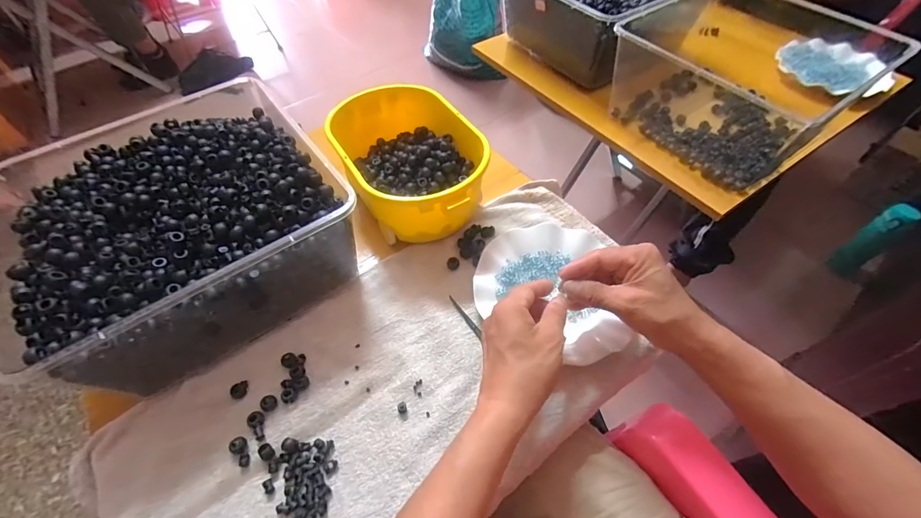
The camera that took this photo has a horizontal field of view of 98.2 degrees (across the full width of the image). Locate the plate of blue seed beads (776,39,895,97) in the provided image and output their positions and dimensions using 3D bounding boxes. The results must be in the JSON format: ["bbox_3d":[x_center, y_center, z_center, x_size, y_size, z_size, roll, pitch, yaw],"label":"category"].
[{"bbox_3d":[0.681,-0.358,0.734,0.166,0.021,0.176,-1,54,1],"label":"plate of blue seed beads"}]

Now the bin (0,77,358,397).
[{"bbox_3d":[-0.300,-0.029,0.458,0.292,0.134,0.329,-33,60,-21],"label":"bin"}]

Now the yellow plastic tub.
[{"bbox_3d":[-0.068,-0.128,0.535,0.161,0.086,0.246,-26,58,-17],"label":"yellow plastic tub"}]

